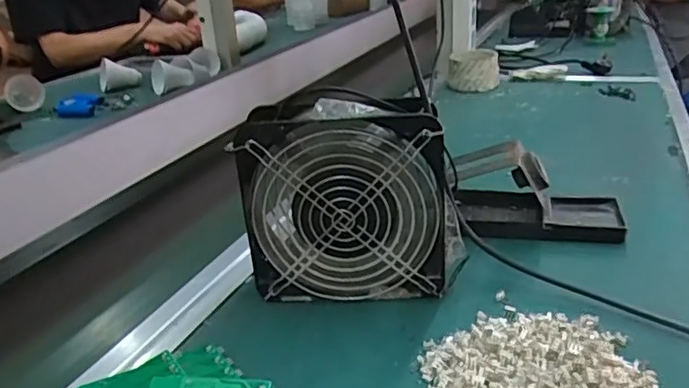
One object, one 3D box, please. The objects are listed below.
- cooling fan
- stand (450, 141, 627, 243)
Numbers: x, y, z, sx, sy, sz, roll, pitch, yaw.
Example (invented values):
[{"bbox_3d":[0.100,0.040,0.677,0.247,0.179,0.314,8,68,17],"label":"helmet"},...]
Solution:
[{"bbox_3d":[0.006,0.001,0.453,0.164,0.145,0.052,-2,24,7],"label":"cooling fan"},{"bbox_3d":[0.176,-0.007,0.546,0.157,0.064,0.078,1,24,12],"label":"stand"}]

